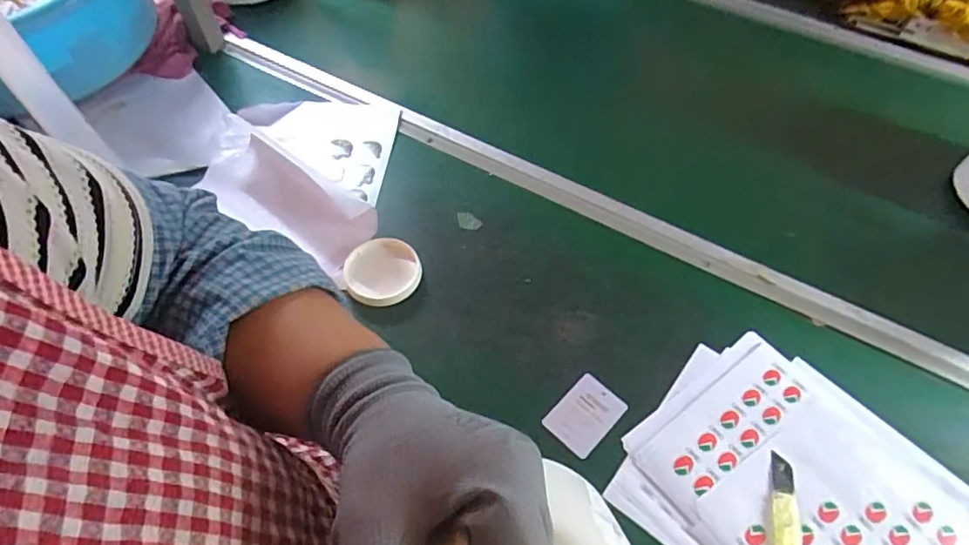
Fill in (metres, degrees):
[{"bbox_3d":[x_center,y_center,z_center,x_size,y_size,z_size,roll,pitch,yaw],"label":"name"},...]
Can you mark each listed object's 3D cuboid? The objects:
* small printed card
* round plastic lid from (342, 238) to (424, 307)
[{"bbox_3d":[0.093,0.131,0.511,0.051,0.004,0.068,39,62,23],"label":"small printed card"},{"bbox_3d":[-0.108,-0.001,0.581,0.078,0.012,0.071,1,59,-1],"label":"round plastic lid"}]

